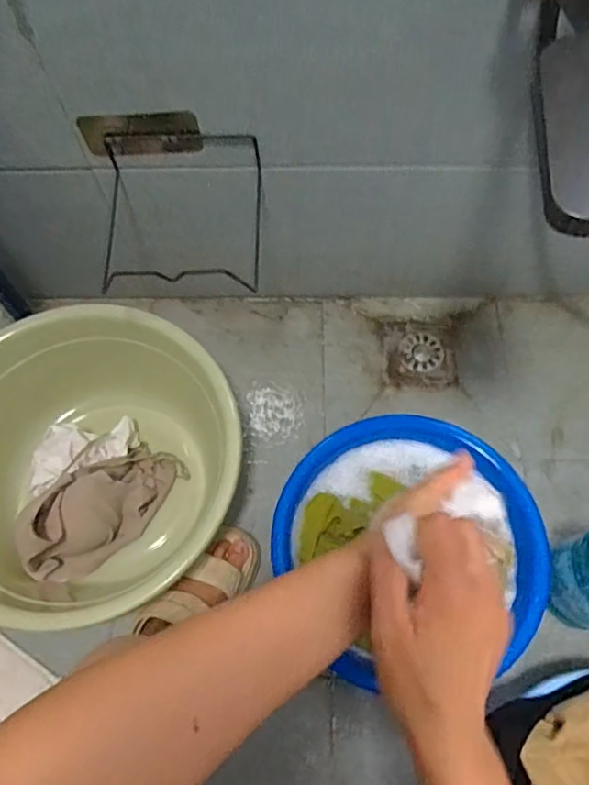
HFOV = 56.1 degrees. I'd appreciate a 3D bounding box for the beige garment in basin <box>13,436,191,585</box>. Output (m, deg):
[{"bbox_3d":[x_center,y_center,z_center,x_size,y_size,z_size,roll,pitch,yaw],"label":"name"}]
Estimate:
[{"bbox_3d":[-0.269,0.154,0.761,0.101,0.148,0.225,33,72,14],"label":"beige garment in basin"}]

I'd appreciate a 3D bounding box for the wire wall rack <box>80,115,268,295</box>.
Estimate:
[{"bbox_3d":[-0.153,-0.232,0.683,0.219,0.208,0.115,2,67,2],"label":"wire wall rack"}]

